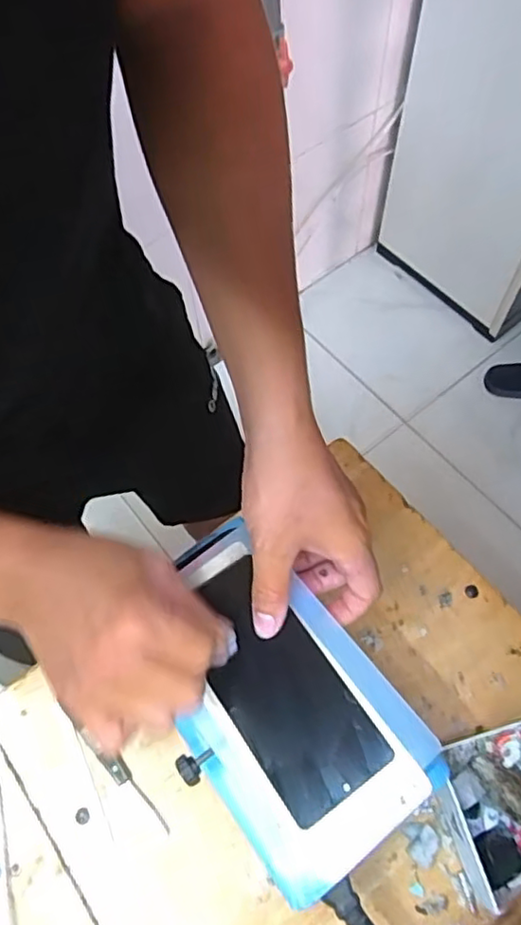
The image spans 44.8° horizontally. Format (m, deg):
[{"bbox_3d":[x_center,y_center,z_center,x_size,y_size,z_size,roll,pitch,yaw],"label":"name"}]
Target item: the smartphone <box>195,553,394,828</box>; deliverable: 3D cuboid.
[{"bbox_3d":[0.010,0.133,0.390,0.069,0.006,0.150,-28,65,-11],"label":"smartphone"}]

